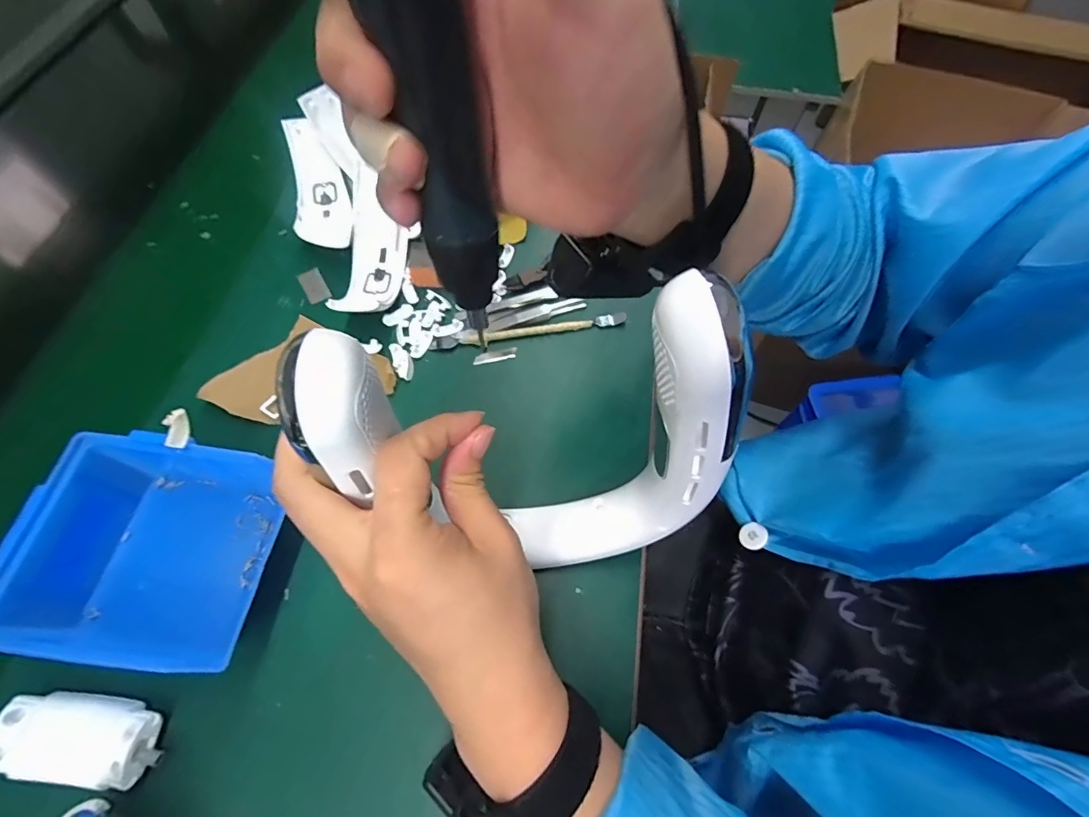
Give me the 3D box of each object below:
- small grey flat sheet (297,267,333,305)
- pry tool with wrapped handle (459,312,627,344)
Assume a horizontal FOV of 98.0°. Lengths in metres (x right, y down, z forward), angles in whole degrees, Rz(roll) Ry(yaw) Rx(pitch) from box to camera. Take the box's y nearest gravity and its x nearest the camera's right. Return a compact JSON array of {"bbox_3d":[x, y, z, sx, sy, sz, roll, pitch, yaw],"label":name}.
[{"bbox_3d":[-0.214,-0.114,0.441,0.020,0.004,0.038,-30,73,-10],"label":"small grey flat sheet"},{"bbox_3d":[0.001,-0.070,0.419,0.147,0.014,0.011,-11,63,-3],"label":"pry tool with wrapped handle"}]

